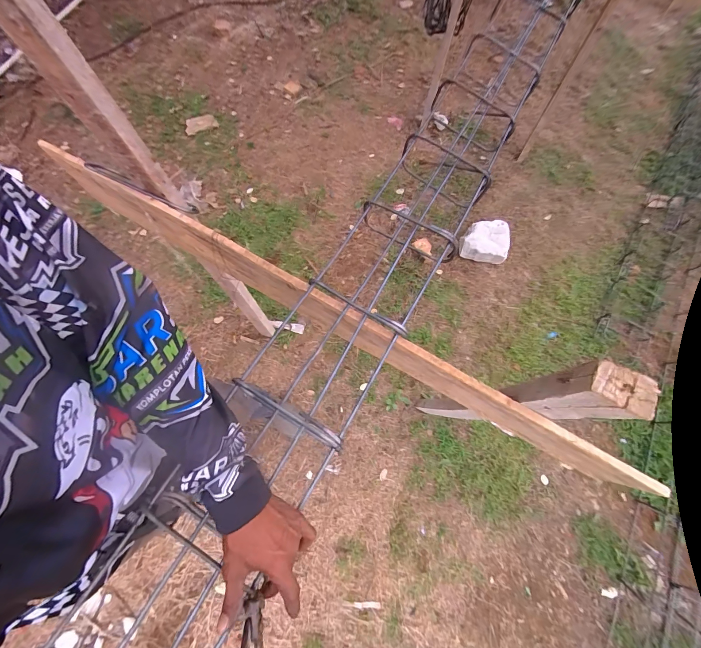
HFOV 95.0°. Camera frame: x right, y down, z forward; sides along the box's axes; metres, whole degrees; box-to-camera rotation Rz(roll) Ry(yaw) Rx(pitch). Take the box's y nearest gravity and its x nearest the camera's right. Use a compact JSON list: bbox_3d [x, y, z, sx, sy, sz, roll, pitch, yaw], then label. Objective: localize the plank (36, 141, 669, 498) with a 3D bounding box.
[{"bbox_3d":[-0.087,-0.036,0.611,1.171,0.186,0.031,31,71,9],"label":"plank"}]

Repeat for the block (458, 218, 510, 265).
[{"bbox_3d":[0.624,-0.390,1.509,0.212,0.097,0.193,10,70,1],"label":"block"}]

